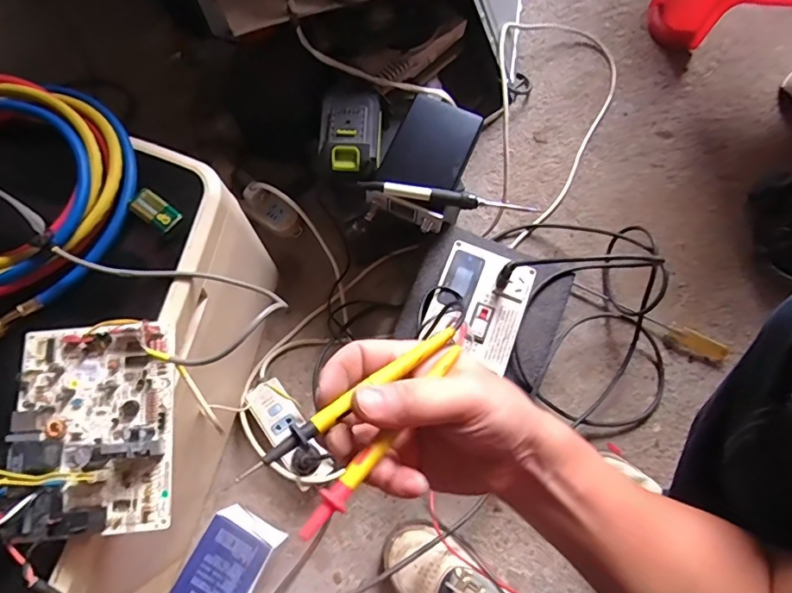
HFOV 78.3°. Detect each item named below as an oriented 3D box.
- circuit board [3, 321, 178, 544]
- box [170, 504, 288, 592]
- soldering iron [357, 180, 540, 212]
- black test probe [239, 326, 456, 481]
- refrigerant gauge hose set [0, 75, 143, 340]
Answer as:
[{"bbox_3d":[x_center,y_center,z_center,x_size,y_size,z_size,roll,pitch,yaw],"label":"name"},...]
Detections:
[{"bbox_3d":[-0.247,0.103,0.388,0.124,0.033,0.161,-3,74,-1],"label":"circuit board"},{"bbox_3d":[-0.207,0.335,0.596,0.086,0.055,0.122,28,76,8],"label":"box"},{"bbox_3d":[0.063,-0.123,0.600,0.214,0.018,0.015,8,74,2],"label":"soldering iron"},{"bbox_3d":[-0.019,0.052,0.255,0.137,0.007,0.015,-33,76,-25],"label":"black test probe"},{"bbox_3d":[-0.364,-0.089,0.435,0.249,0.042,0.230,0,74,0],"label":"refrigerant gauge hose set"}]

